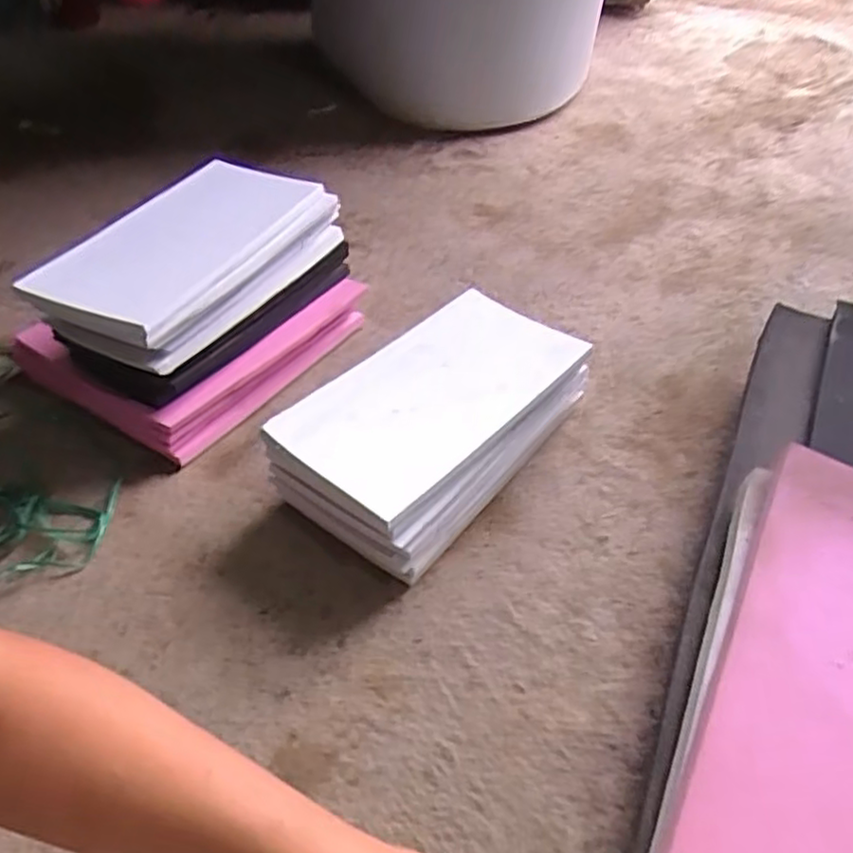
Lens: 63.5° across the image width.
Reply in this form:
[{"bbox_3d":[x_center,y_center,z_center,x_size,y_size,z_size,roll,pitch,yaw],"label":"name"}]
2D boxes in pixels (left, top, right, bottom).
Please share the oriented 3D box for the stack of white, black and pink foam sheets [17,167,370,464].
[{"bbox_3d":[-0.246,-0.146,0.733,0.237,0.167,0.303,26,50,24],"label":"stack of white, black and pink foam sheets"}]

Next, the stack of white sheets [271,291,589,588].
[{"bbox_3d":[0.010,-0.004,0.643,0.156,0.091,0.283,29,51,26],"label":"stack of white sheets"}]

